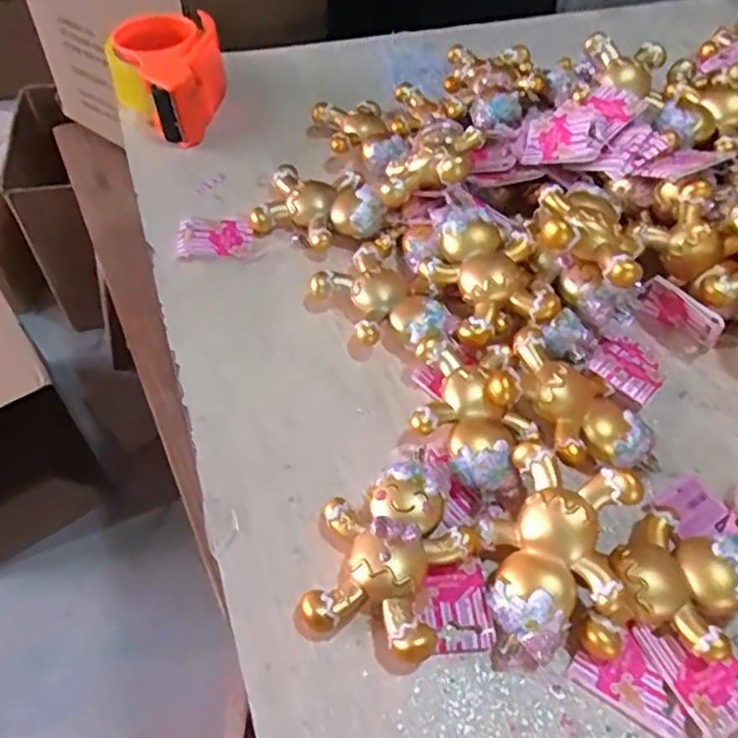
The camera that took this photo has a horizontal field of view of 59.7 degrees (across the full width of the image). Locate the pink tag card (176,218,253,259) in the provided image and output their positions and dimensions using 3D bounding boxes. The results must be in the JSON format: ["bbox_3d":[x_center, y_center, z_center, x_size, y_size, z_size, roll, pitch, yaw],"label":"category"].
[{"bbox_3d":[-0.125,-0.104,0.519,0.059,0.007,0.038,1,62,-2],"label":"pink tag card"}]

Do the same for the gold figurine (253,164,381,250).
[{"bbox_3d":[-0.039,-0.135,0.530,0.102,0.035,0.080,12,53,4],"label":"gold figurine"}]

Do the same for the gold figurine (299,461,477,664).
[{"bbox_3d":[0.012,0.103,0.358,0.078,0.029,0.100,17,56,12],"label":"gold figurine"}]

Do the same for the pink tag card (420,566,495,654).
[{"bbox_3d":[0.048,0.132,0.355,0.035,0.006,0.045,-4,54,-2],"label":"pink tag card"}]

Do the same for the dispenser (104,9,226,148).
[{"bbox_3d":[-0.194,-0.289,0.617,0.106,0.061,0.160,-11,55,-13],"label":"dispenser"}]

